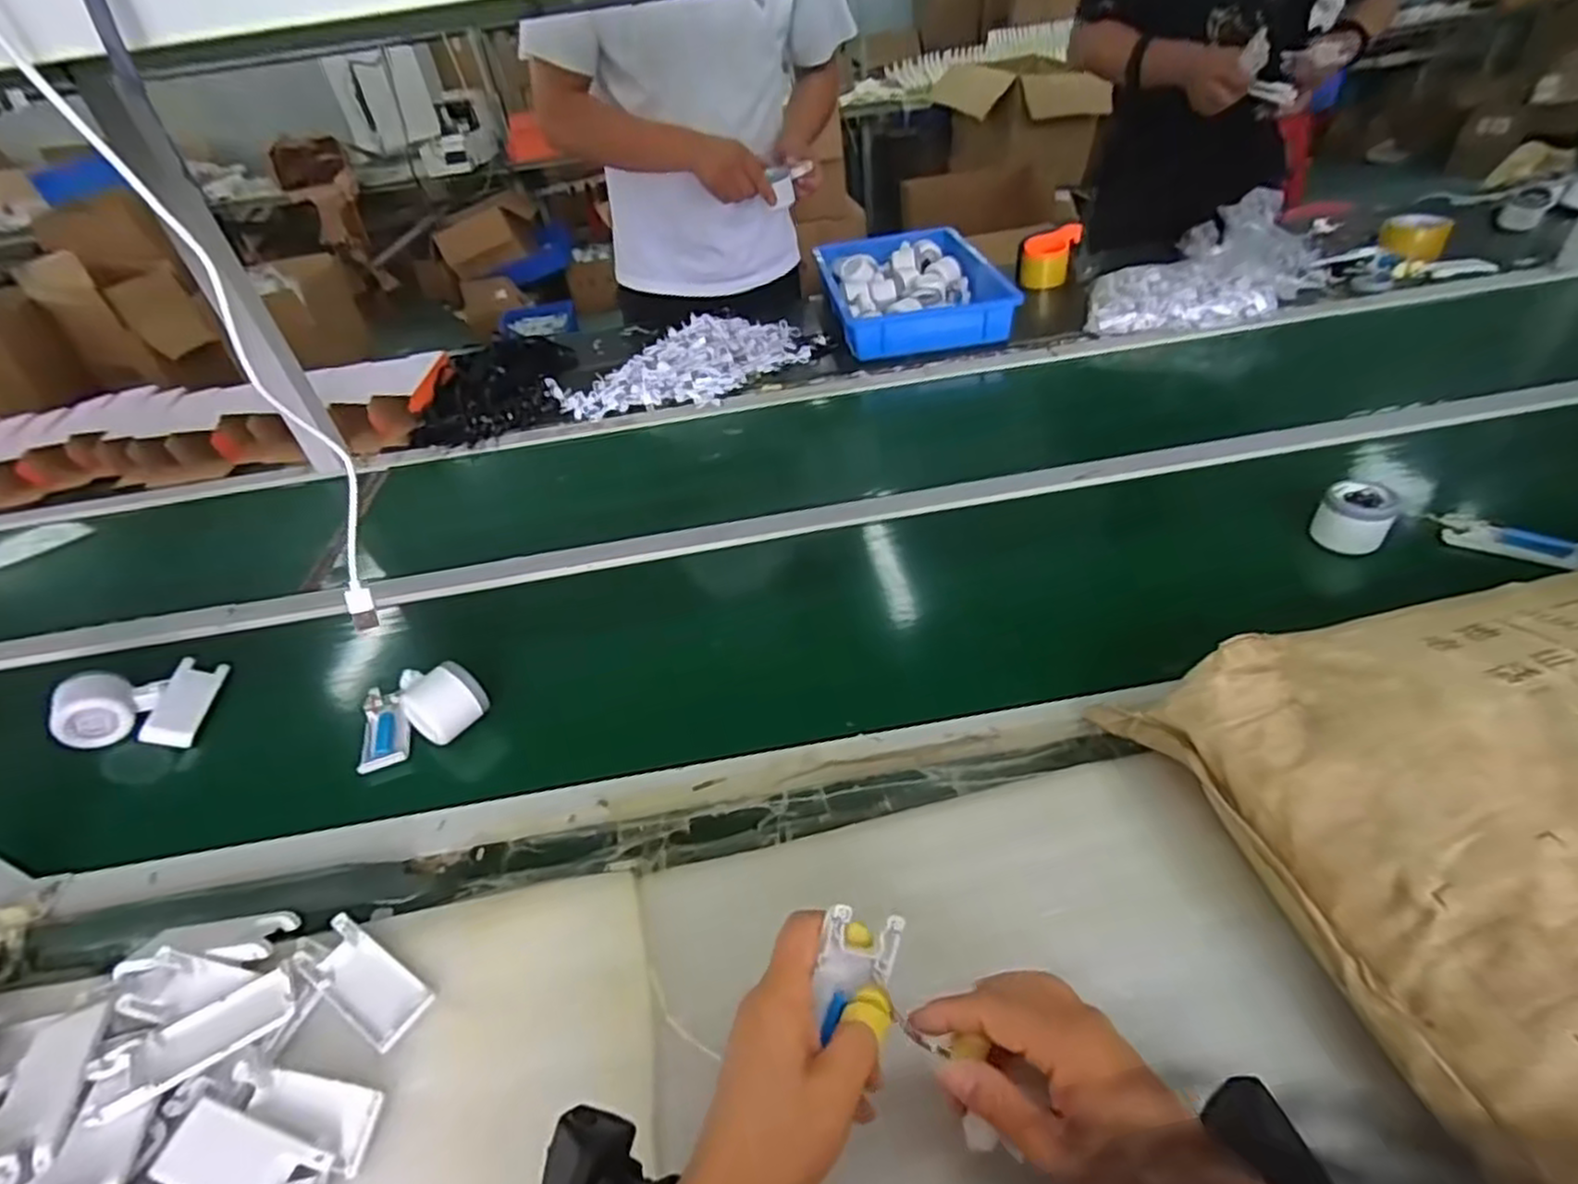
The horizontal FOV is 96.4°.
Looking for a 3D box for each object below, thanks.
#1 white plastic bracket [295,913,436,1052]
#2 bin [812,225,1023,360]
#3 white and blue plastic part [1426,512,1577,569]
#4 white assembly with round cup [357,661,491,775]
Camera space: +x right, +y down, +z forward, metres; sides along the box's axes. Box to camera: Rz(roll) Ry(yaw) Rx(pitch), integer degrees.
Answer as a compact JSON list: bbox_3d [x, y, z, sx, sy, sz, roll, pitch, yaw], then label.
[{"bbox_3d":[-0.278,0.253,0.461,0.102,0.010,0.038,19,47,27],"label":"white plastic bracket"},{"bbox_3d":[0.219,-0.555,1.287,0.301,0.080,0.406,-9,40,-2],"label":"bin"},{"bbox_3d":[0.682,-0.050,0.669,0.114,0.026,0.021,26,51,34],"label":"white and blue plastic part"},{"bbox_3d":[-0.338,0.097,0.642,0.115,0.059,0.090,-17,42,-12],"label":"white assembly with round cup"}]

